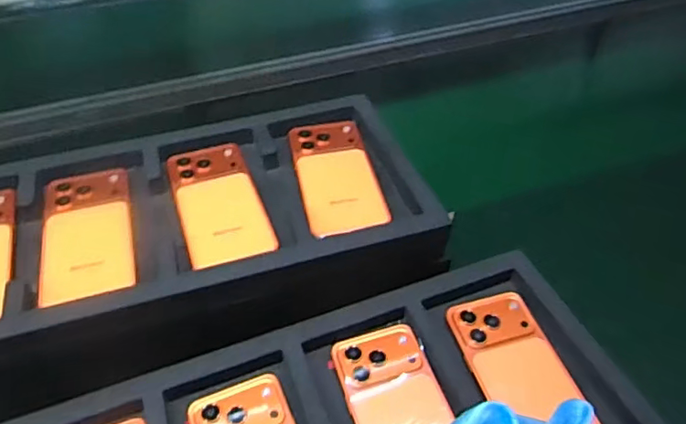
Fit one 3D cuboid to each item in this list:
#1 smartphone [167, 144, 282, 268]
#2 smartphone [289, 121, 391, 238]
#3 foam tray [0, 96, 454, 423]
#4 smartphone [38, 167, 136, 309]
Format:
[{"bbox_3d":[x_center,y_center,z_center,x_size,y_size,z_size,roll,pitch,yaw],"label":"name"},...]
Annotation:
[{"bbox_3d":[-0.119,-0.011,0.523,0.074,0.008,0.157,-15,47,-14],"label":"smartphone"},{"bbox_3d":[-0.007,-0.039,0.547,0.075,0.010,0.169,-9,46,-8],"label":"smartphone"},{"bbox_3d":[-0.165,0.030,0.527,0.470,0.094,0.240,-16,47,-14],"label":"foam tray"},{"bbox_3d":[-0.232,0.017,0.496,0.077,0.008,0.157,-13,47,-12],"label":"smartphone"}]

